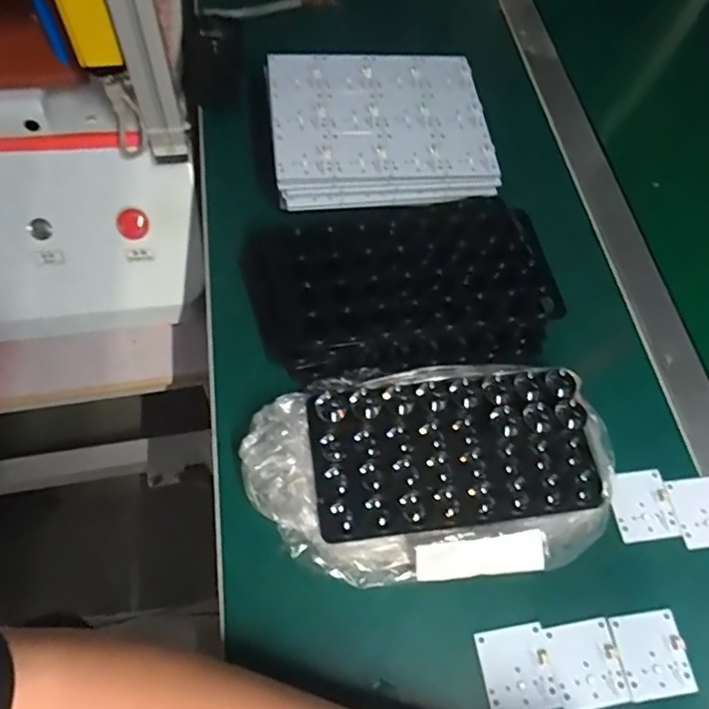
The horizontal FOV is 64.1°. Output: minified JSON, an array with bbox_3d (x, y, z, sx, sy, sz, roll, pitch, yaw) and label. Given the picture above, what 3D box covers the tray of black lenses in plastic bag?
[{"bbox_3d":[0.050,0.075,0.384,0.235,0.035,0.138,-3,63,-5],"label":"tray of black lenses in plastic bag"}]

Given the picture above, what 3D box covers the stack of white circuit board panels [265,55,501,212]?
[{"bbox_3d":[0.020,-0.192,0.482,0.178,0.040,0.142,-4,64,-8],"label":"stack of white circuit board panels"}]

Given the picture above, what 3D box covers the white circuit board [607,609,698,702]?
[{"bbox_3d":[0.190,0.191,0.360,0.045,0.004,0.047,-7,64,-7],"label":"white circuit board"}]

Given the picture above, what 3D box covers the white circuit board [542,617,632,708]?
[{"bbox_3d":[0.145,0.194,0.354,0.044,0.004,0.047,-7,64,-7],"label":"white circuit board"}]

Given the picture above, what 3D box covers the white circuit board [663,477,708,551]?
[{"bbox_3d":[0.251,0.113,0.406,0.046,0.004,0.047,-6,64,-7],"label":"white circuit board"}]

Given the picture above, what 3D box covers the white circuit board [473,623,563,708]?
[{"bbox_3d":[0.101,0.195,0.349,0.044,0.004,0.047,-7,64,-7],"label":"white circuit board"}]

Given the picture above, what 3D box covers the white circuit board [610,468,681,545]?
[{"bbox_3d":[0.205,0.108,0.404,0.044,0.004,0.047,-5,64,-6],"label":"white circuit board"}]

